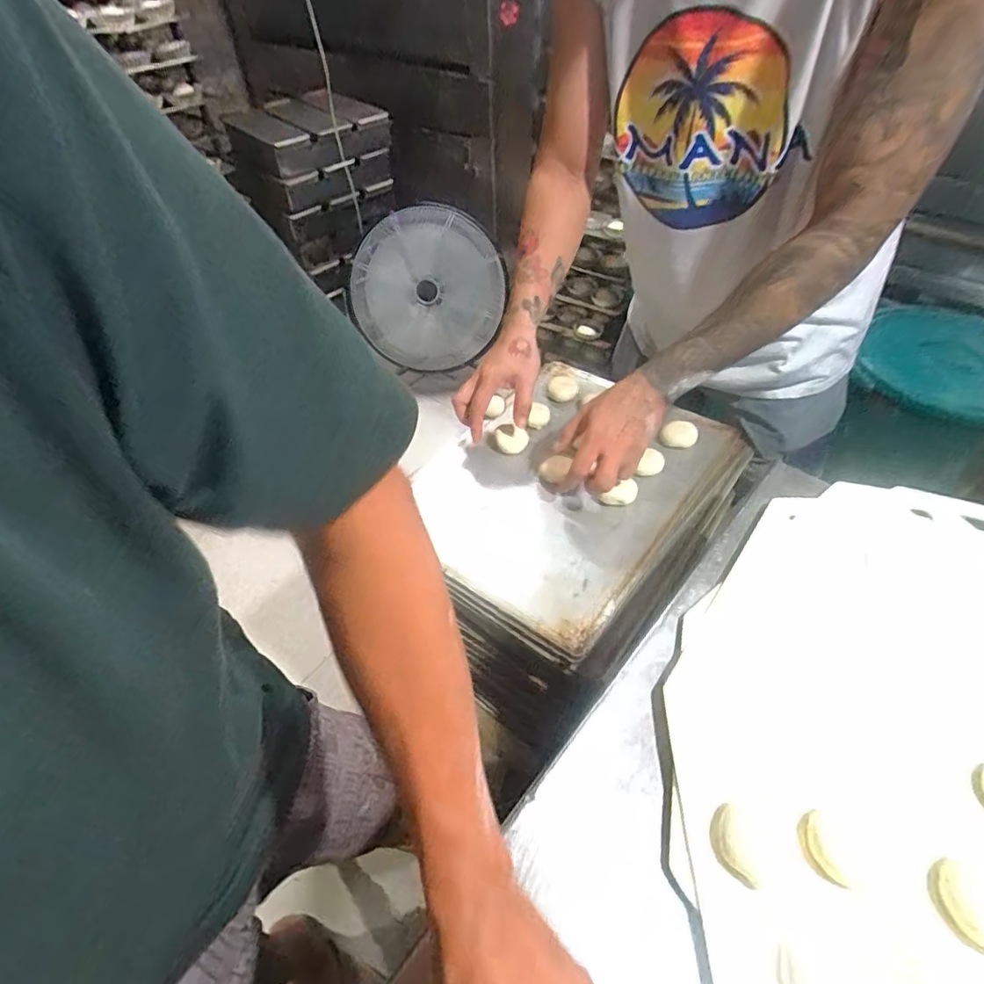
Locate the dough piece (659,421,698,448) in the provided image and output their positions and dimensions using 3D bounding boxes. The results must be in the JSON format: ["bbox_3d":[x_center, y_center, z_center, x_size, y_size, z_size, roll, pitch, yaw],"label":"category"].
[{"bbox_3d":[0.275,-0.085,0.786,0.047,0.022,0.044,-1,48,1],"label":"dough piece"}]

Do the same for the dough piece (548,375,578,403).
[{"bbox_3d":[0.115,-0.172,0.877,0.046,0.025,0.051,3,48,4],"label":"dough piece"}]

